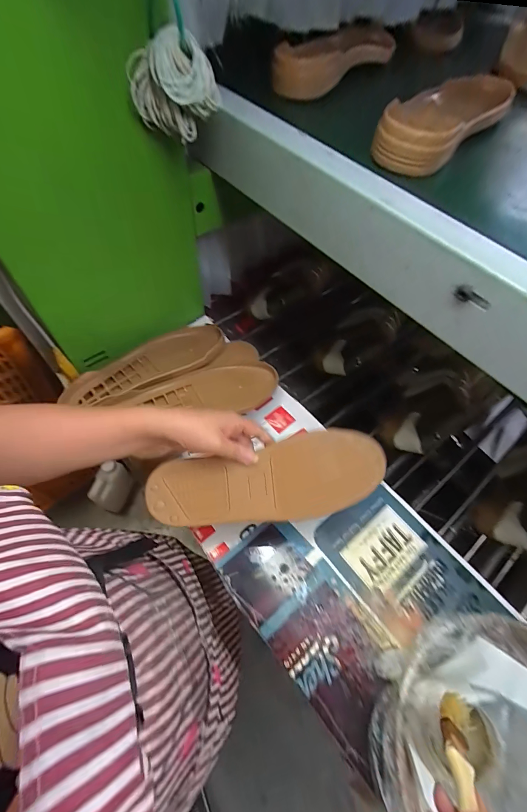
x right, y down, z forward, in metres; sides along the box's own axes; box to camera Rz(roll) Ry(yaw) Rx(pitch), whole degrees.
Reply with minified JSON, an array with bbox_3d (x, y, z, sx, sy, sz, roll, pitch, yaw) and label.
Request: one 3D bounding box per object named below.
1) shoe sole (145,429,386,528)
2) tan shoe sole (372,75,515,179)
[{"bbox_3d":[0.004,0.094,0.413,0.280,0.015,0.095,-12,79,-2],"label":"shoe sole"},{"bbox_3d":[0.193,-0.314,0.379,0.084,0.038,0.214,37,63,17],"label":"tan shoe sole"}]

